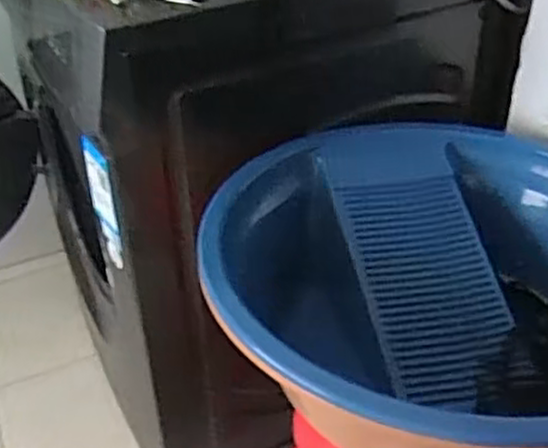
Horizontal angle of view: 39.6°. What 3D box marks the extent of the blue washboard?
[{"bbox_3d":[0.160,0.038,0.843,0.171,0.040,0.334,-6,61,-8],"label":"blue washboard"}]

